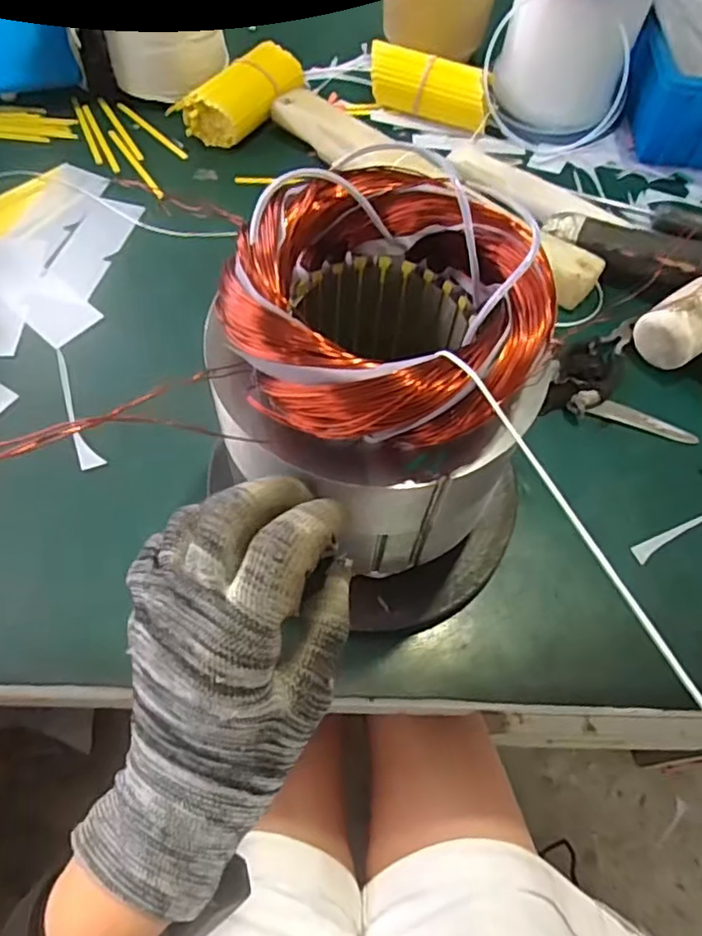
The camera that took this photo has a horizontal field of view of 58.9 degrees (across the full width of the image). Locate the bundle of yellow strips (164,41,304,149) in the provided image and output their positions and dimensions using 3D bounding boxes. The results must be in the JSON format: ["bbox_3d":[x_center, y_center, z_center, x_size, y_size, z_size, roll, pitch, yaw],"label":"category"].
[{"bbox_3d":[-0.103,-0.351,0.590,0.059,0.050,0.132,39,65,17],"label":"bundle of yellow strips"}]

